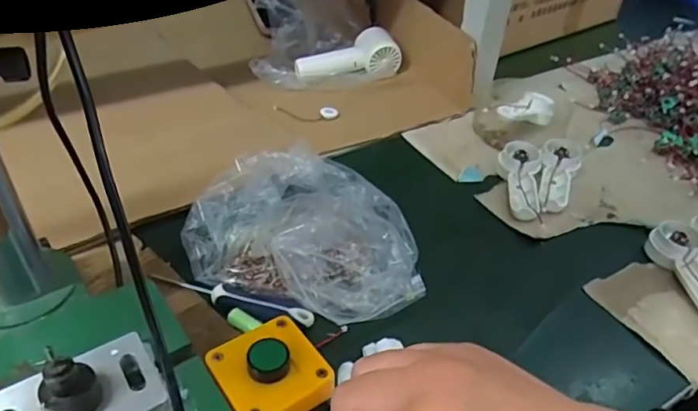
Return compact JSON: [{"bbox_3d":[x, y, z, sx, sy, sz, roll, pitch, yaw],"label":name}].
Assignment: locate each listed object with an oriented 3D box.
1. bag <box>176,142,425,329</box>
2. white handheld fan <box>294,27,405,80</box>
[{"bbox_3d":[-0.042,0.021,0.511,0.211,0.054,0.179,5,40,1],"label":"bag"},{"bbox_3d":[-0.003,-0.214,0.791,0.151,0.045,0.065,-8,41,-14],"label":"white handheld fan"}]

